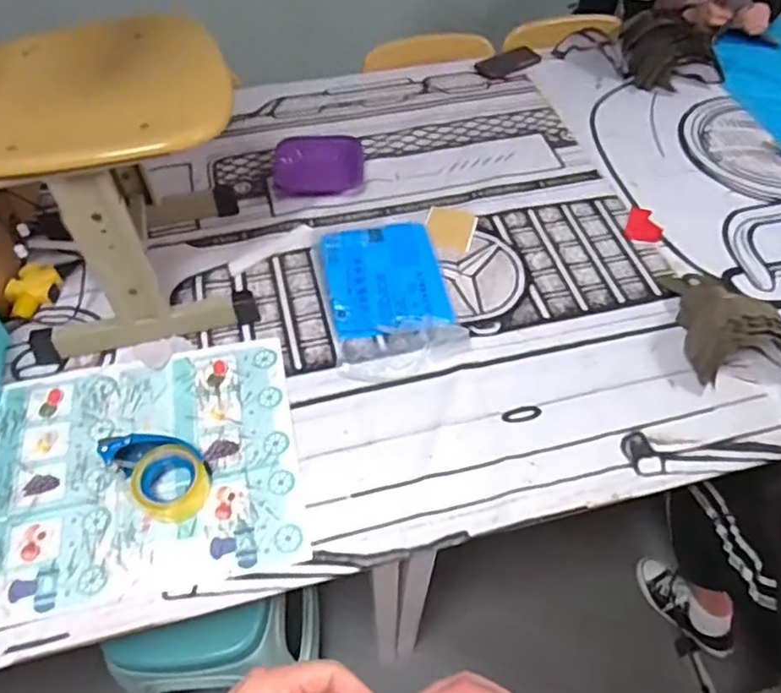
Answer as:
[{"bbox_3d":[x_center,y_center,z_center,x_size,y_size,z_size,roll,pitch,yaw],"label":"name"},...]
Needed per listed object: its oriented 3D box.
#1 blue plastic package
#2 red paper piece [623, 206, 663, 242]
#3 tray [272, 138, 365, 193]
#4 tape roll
[{"bbox_3d":[-0.005,-0.100,1.189,0.222,0.032,0.362,-10,52,-6],"label":"blue plastic package"},{"bbox_3d":[0.530,-0.251,1.306,0.072,0.005,0.099,21,59,12],"label":"red paper piece"},{"bbox_3d":[-0.157,-0.402,1.394,0.192,0.031,0.197,-4,52,-1],"label":"tray"},{"bbox_3d":[-0.323,0.206,0.935,0.094,0.067,0.104,37,62,27],"label":"tape roll"}]

